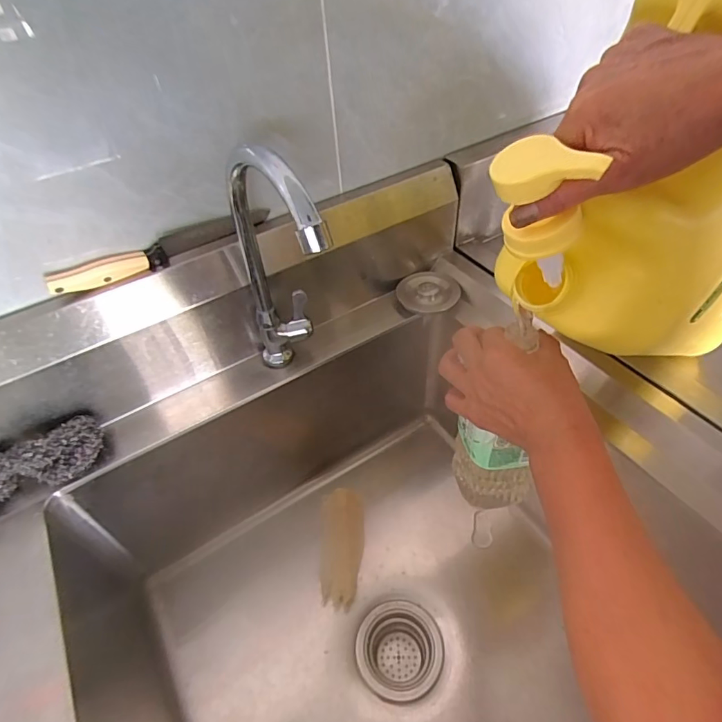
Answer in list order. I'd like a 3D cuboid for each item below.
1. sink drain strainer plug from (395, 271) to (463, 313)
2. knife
[{"bbox_3d":[0.091,-0.095,0.623,0.084,0.017,0.072,8,48,12],"label":"sink drain strainer plug"},{"bbox_3d":[-0.200,-0.117,0.472,0.223,0.026,0.017,-28,51,-20],"label":"knife"}]

